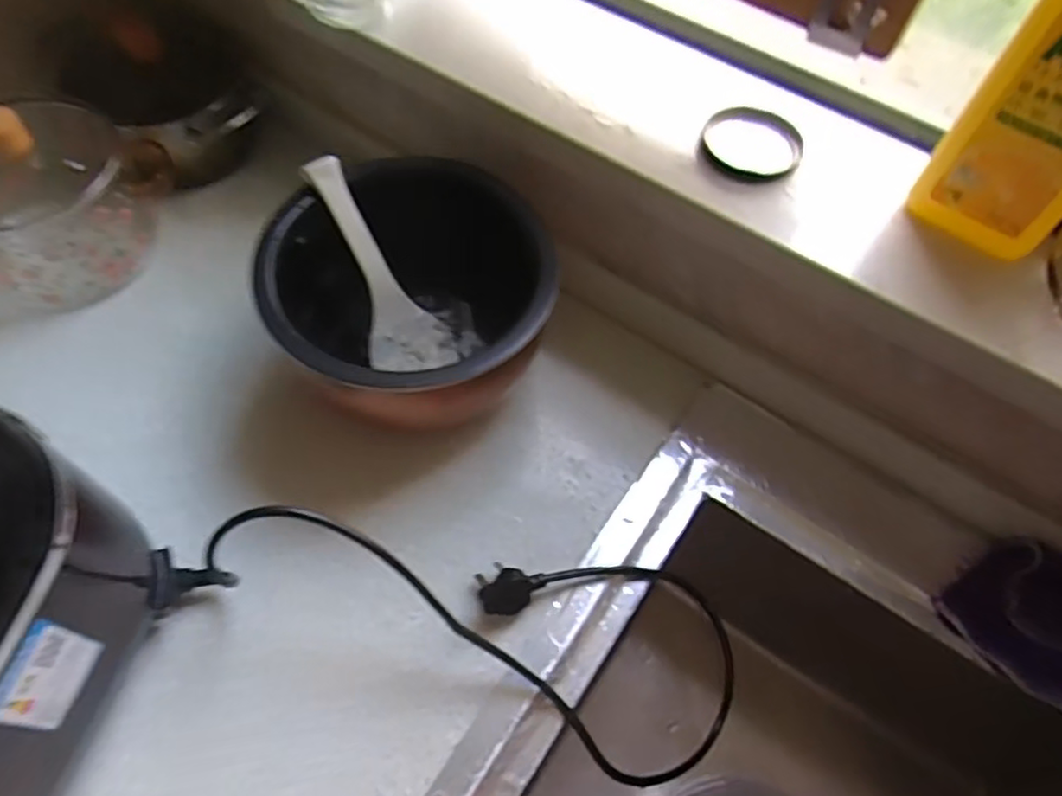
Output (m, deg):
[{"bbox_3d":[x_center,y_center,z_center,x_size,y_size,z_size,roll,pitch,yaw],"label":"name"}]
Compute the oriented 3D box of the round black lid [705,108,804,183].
[{"bbox_3d":[0.158,-0.182,0.490,0.068,0.017,0.063,2,60,-3],"label":"round black lid"}]

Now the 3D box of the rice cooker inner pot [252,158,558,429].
[{"bbox_3d":[-0.092,-0.069,0.530,0.195,0.129,0.183,2,60,-3],"label":"rice cooker inner pot"}]

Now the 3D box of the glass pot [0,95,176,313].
[{"bbox_3d":[-0.403,-0.171,0.568,0.141,0.120,0.168,28,62,12],"label":"glass pot"}]

